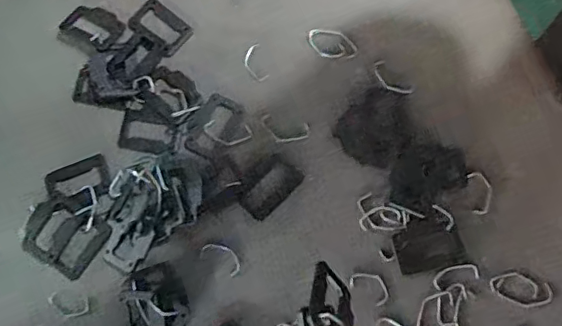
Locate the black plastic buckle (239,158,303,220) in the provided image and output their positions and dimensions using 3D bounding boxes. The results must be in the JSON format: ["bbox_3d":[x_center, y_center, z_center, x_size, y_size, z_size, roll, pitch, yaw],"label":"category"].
[{"bbox_3d":[-0.008,0.019,0.450,0.051,0.004,0.027,-44,78,-6],"label":"black plastic buckle"}]

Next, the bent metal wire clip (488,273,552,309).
[{"bbox_3d":[0.179,0.095,0.425,0.045,0.004,0.023,18,78,6],"label":"bent metal wire clip"}]

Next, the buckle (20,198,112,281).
[{"bbox_3d":[-0.173,0.058,0.450,0.059,0.004,0.050,29,81,10],"label":"buckle"}]

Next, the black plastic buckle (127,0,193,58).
[{"bbox_3d":[-0.104,-0.117,0.490,0.054,0.005,0.034,40,83,12],"label":"black plastic buckle"}]

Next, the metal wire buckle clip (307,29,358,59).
[{"bbox_3d":[0.043,-0.101,0.478,0.042,0.004,0.026,5,77,5],"label":"metal wire buckle clip"}]

